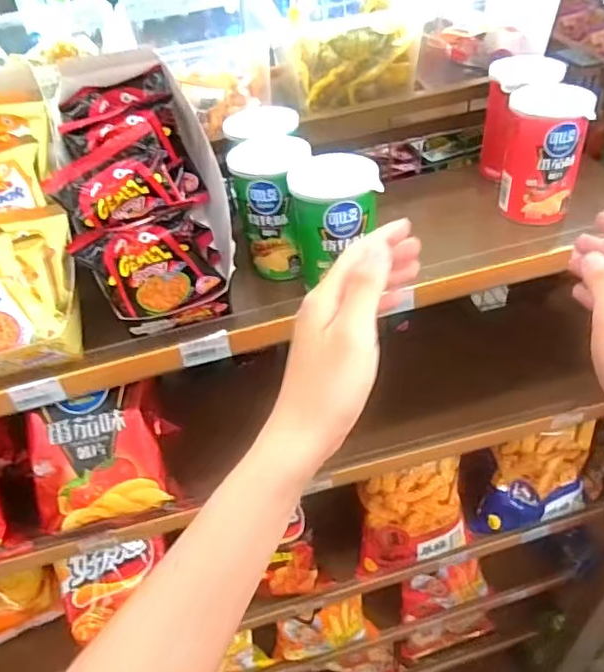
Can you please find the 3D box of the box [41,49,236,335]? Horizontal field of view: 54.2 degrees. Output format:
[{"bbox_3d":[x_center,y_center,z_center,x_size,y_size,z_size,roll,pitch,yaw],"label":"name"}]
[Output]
[{"bbox_3d":[-0.136,-0.127,0.515,0.129,0.157,0.178,-16,45,-8],"label":"box"}]

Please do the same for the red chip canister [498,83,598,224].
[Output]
[{"bbox_3d":[0.228,-0.172,0.563,0.071,0.107,0.062,9,46,17],"label":"red chip canister"}]

